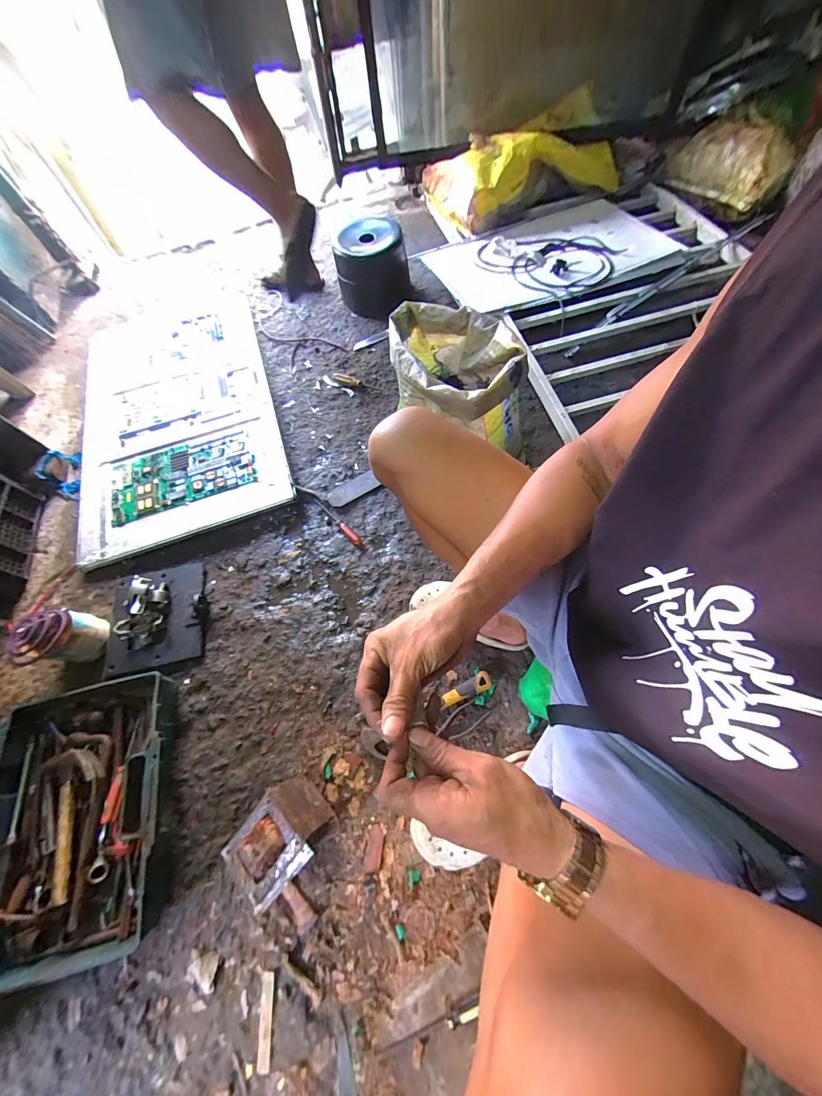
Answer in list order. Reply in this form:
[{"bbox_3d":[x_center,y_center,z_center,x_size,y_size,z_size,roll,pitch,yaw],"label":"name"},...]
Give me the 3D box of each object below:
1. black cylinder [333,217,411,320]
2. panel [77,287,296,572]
[{"bbox_3d":[-0.121,-0.924,1.176,0.231,0.225,0.183,-7,66,1],"label":"black cylinder"},{"bbox_3d":[-0.752,-0.493,1.120,0.574,0.036,1.078,-20,66,-5],"label":"panel"}]

